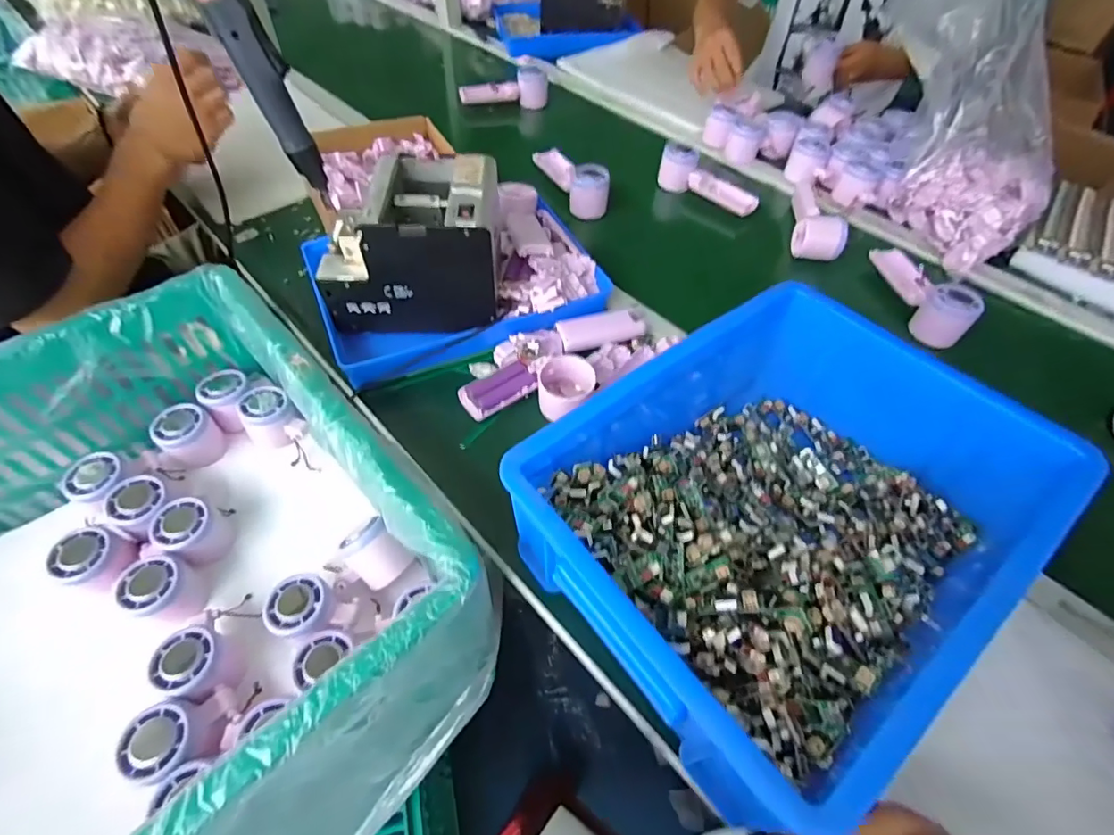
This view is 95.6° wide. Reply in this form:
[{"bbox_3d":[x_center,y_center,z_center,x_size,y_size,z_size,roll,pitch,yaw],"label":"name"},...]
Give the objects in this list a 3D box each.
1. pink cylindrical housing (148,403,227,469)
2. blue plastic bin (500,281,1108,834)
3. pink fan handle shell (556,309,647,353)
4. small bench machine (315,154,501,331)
[{"bbox_3d":[-0.421,0.022,0.580,0.050,0.058,0.058,32,59,21],"label":"pink cylindrical housing"},{"bbox_3d":[0.165,0.064,0.387,0.329,0.119,0.257,-33,61,-24],"label":"blue plastic bin"},{"bbox_3d":[0.052,-0.103,0.586,0.098,0.016,0.038,-13,54,-11],"label":"pink fan handle shell"},{"bbox_3d":[-0.155,-0.183,0.554,0.182,0.147,0.127,0,53,-1],"label":"small bench machine"}]

